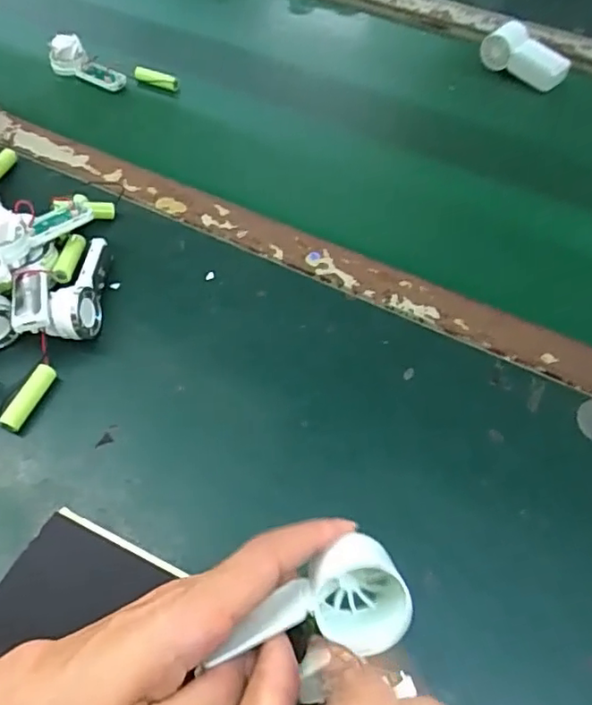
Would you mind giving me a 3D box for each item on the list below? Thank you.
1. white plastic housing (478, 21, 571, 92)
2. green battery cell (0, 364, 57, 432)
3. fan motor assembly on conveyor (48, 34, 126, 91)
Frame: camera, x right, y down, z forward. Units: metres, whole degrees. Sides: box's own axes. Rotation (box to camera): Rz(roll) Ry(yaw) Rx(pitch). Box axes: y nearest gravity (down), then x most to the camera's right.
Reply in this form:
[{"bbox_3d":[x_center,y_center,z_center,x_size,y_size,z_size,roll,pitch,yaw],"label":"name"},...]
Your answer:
[{"bbox_3d":[0.253,-0.327,0.645,0.093,0.040,0.054,25,60,14],"label":"white plastic housing"},{"bbox_3d":[-0.192,0.032,0.421,0.013,0.014,0.051,20,59,11],"label":"green battery cell"},{"bbox_3d":[-0.234,-0.321,0.661,0.093,0.038,0.023,28,59,-1],"label":"fan motor assembly on conveyor"}]

